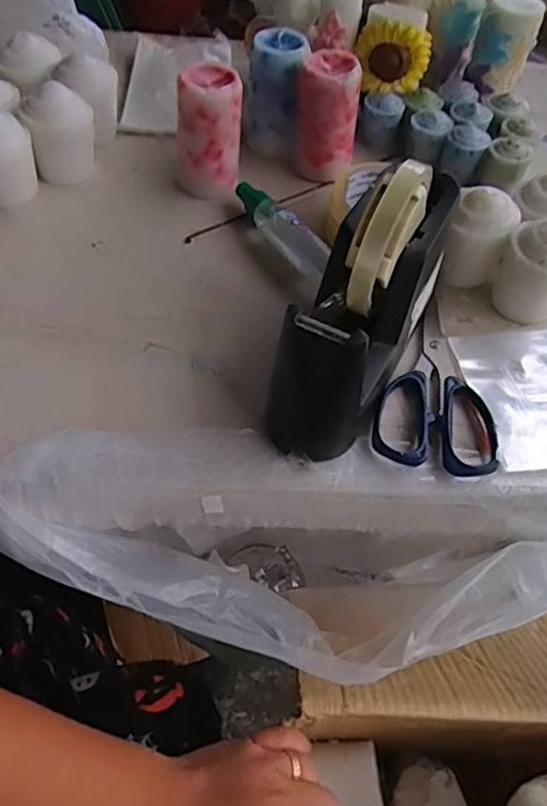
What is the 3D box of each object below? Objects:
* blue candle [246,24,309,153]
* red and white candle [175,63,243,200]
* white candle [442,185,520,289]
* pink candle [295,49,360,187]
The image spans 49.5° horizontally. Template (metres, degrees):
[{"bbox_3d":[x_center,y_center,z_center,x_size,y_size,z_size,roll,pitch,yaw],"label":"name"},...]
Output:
[{"bbox_3d":[0.003,-0.280,0.539,0.046,0.091,0.053,11,54,2],"label":"blue candle"},{"bbox_3d":[-0.056,-0.227,0.500,0.054,0.093,0.048,1,54,-5],"label":"red and white candle"},{"bbox_3d":[0.152,-0.119,0.450,0.044,0.072,0.044,23,55,11],"label":"white candle"},{"bbox_3d":[0.046,-0.251,0.523,0.051,0.096,0.043,7,54,-1],"label":"pink candle"}]

